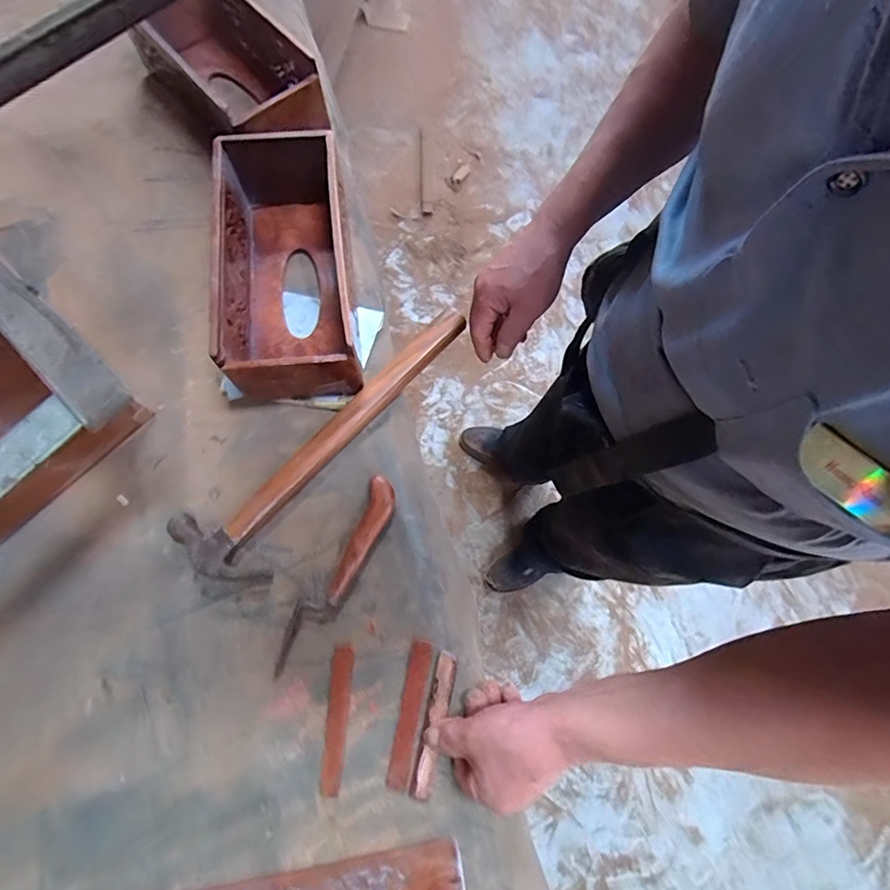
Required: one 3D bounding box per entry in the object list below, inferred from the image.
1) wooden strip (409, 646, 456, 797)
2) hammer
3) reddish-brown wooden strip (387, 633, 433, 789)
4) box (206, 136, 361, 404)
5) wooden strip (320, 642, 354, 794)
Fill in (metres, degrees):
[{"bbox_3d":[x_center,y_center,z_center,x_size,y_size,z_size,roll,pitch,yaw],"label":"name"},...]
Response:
[{"bbox_3d":[-0.009,0.244,0.413,0.017,0.008,0.115,13,73,4],"label":"wooden strip"},{"bbox_3d":[-0.107,-0.012,0.483,0.089,0.023,0.358,41,77,11],"label":"hammer"},{"bbox_3d":[-0.030,0.236,0.417,0.019,0.004,0.118,10,74,3],"label":"reddish-brown wooden strip"},{"bbox_3d":[-0.165,-0.189,0.499,0.124,0.094,0.271,-6,73,-2],"label":"box"},{"bbox_3d":[-0.095,0.240,0.416,0.019,0.004,0.115,1,73,0],"label":"wooden strip"}]

